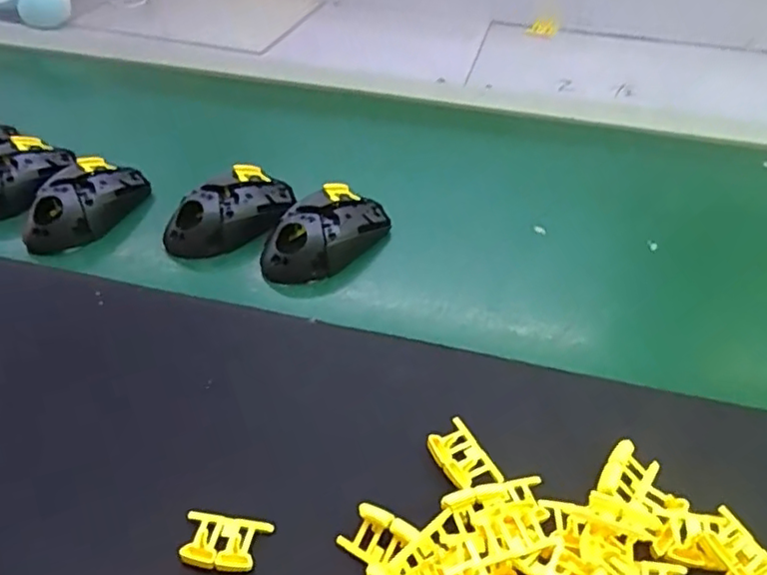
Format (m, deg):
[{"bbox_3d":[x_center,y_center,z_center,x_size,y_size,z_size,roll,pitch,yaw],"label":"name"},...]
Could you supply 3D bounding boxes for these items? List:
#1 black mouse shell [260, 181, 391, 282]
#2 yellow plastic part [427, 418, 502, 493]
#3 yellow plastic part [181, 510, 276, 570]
[{"bbox_3d":[-0.046,-0.046,0.507,0.061,0.034,0.113,27,49,24],"label":"black mouse shell"},{"bbox_3d":[0.044,0.095,0.351,0.030,0.010,0.041,-20,48,-22],"label":"yellow plastic part"},{"bbox_3d":[-0.082,0.129,0.318,0.043,0.007,0.026,7,44,5],"label":"yellow plastic part"}]

